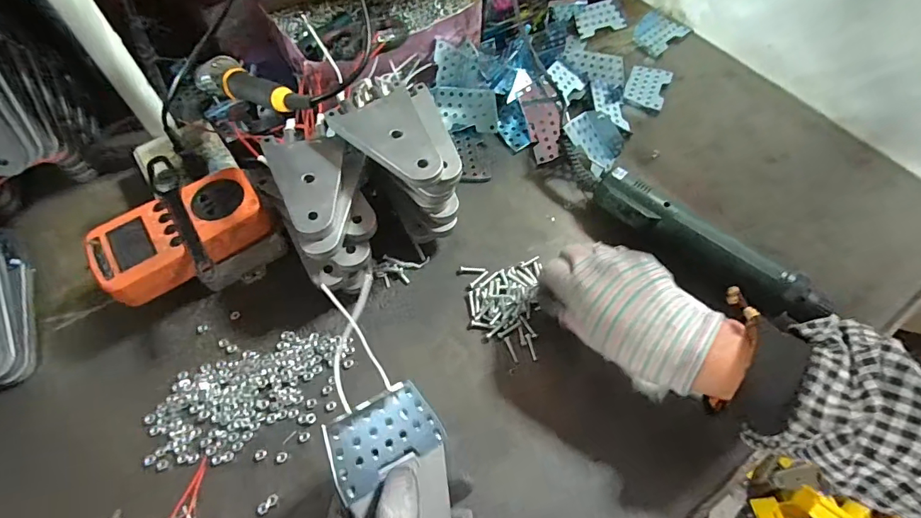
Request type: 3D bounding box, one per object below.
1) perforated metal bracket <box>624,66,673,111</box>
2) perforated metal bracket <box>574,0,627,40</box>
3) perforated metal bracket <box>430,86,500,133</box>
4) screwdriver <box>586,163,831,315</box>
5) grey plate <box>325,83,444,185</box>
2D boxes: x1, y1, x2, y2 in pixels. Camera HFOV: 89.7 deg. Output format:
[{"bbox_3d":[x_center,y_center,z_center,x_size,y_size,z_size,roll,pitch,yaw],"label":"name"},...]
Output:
[{"bbox_3d":[0.221,-0.205,0.545,0.046,0.004,0.069,23,62,12],"label":"perforated metal bracket"},{"bbox_3d":[0.181,-0.318,0.610,0.066,0.007,0.046,-19,80,-9],"label":"perforated metal bracket"},{"bbox_3d":[0.005,-0.159,0.491,0.070,0.007,0.046,3,99,8],"label":"perforated metal bracket"},{"bbox_3d":[0.210,-0.009,0.408,0.208,0.044,0.040,34,65,17],"label":"screwdriver"},{"bbox_3d":[-0.057,-0.091,0.352,0.065,0.006,0.096,-20,60,-13],"label":"grey plate"}]

